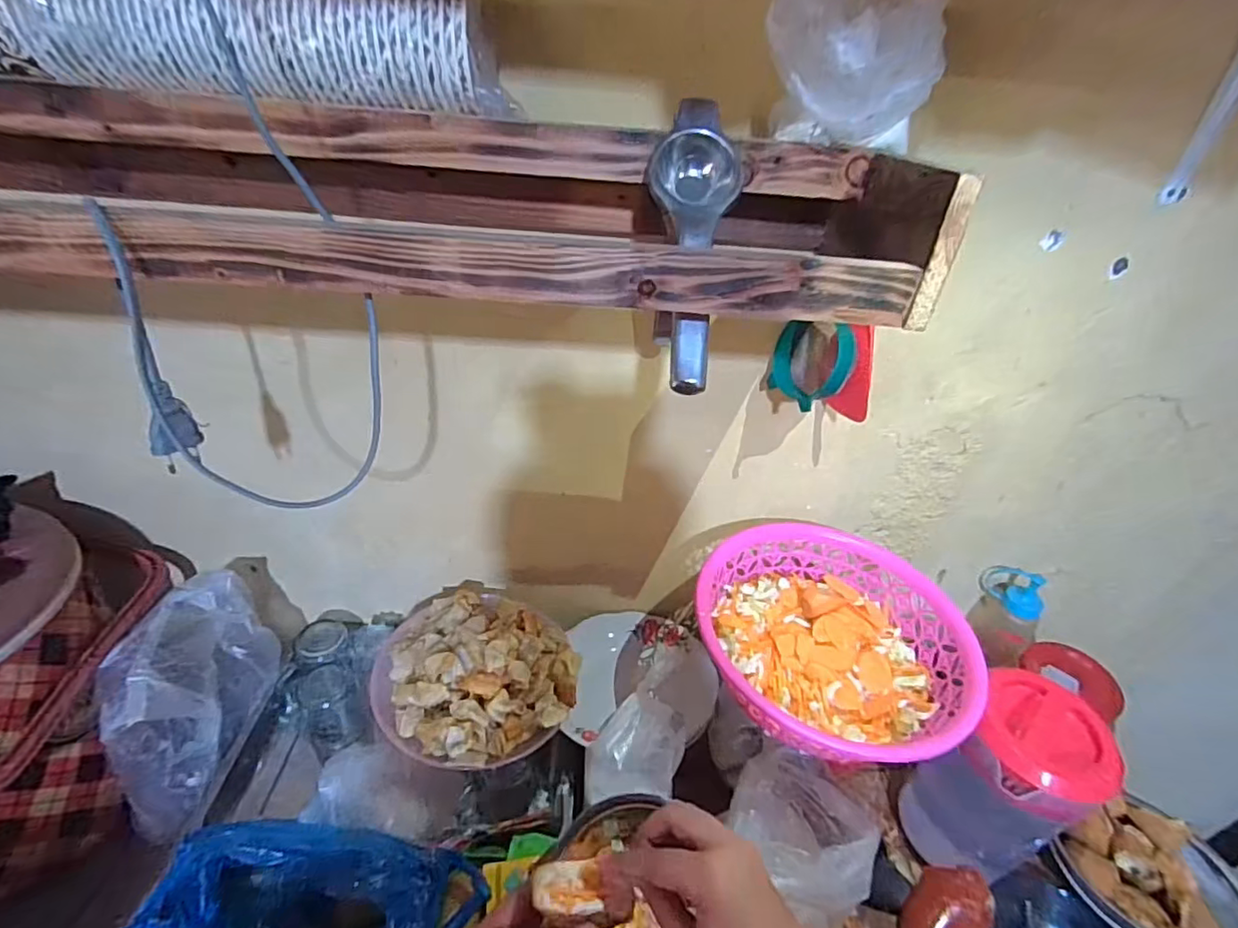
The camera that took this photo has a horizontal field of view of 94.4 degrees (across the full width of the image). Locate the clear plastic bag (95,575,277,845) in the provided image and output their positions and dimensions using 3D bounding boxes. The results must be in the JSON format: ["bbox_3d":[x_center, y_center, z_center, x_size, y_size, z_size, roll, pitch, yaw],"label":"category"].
[{"bbox_3d":[-0.465,0.248,0.618,0.090,0.162,0.204,8,35,3],"label":"clear plastic bag"}]

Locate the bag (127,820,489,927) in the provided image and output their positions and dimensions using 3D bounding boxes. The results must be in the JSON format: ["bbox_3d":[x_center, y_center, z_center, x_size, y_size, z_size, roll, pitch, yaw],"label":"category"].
[{"bbox_3d":[-0.266,0.411,0.509,0.239,0.115,0.134,11,35,6],"label":"bag"}]

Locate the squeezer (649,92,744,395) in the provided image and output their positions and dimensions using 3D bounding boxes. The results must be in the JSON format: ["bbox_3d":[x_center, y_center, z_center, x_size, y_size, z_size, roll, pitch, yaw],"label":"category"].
[{"bbox_3d":[0.050,-0.149,0.385,0.057,0.203,0.035,3,-6,-6],"label":"squeezer"}]

